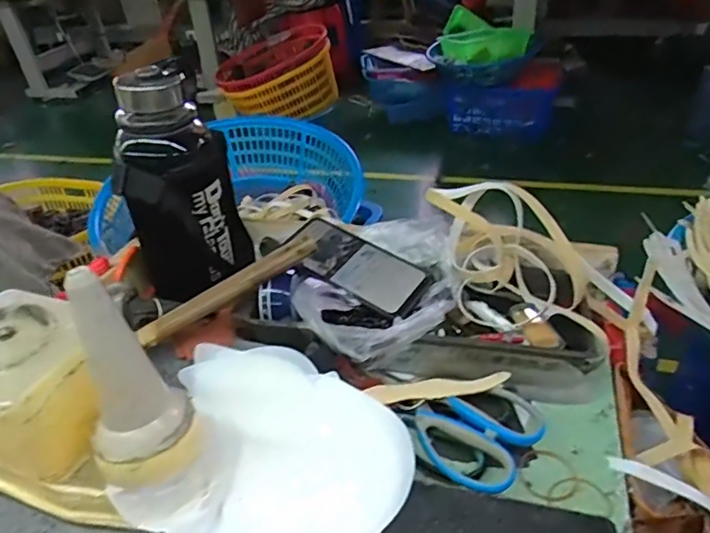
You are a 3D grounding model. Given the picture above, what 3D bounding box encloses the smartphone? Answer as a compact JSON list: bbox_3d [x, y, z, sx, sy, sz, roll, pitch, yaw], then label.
[{"bbox_3d":[-0.001,-0.003,0.574,0.159,0.010,0.078,33,51,24],"label":"smartphone"}]

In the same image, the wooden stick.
[{"bbox_3d":[-0.125,0.023,0.531,0.191,0.019,0.022,-31,42,-6],"label":"wooden stick"}]

